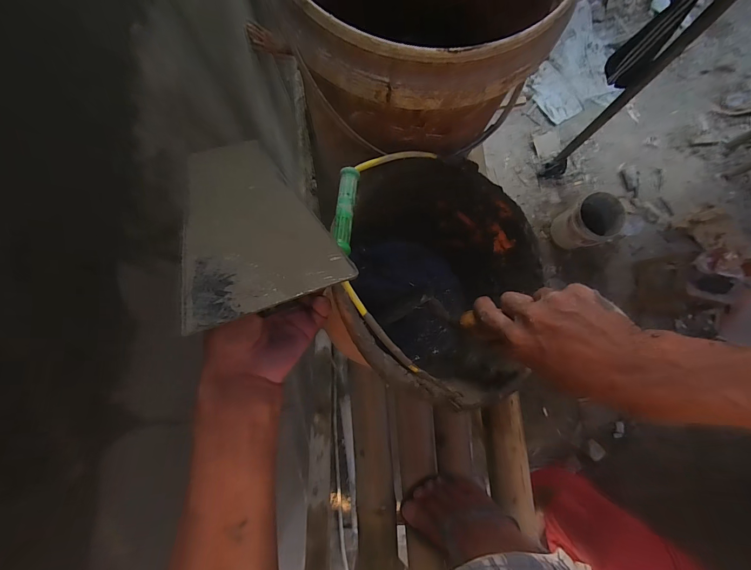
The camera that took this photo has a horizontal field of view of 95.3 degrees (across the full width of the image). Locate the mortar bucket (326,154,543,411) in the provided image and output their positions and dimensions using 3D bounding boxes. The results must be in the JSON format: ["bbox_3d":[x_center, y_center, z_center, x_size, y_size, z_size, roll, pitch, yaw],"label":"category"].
[{"bbox_3d":[0.078,-0.012,0.468,0.265,0.254,0.271,0,81,1],"label":"mortar bucket"}]

